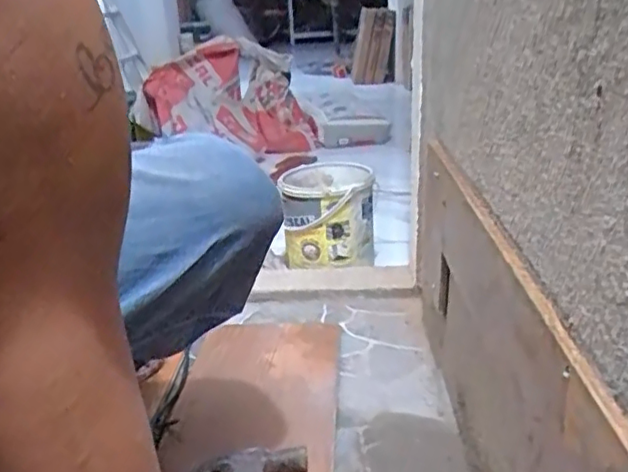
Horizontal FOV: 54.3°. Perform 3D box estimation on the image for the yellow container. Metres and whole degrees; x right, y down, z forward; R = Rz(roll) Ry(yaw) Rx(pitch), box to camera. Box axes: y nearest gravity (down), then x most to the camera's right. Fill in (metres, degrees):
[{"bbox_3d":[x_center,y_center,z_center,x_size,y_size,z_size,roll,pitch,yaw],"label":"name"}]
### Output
[{"bbox_3d":[0.031,-0.024,1.175,0.165,0.165,0.151,1,22,10],"label":"yellow container"}]

